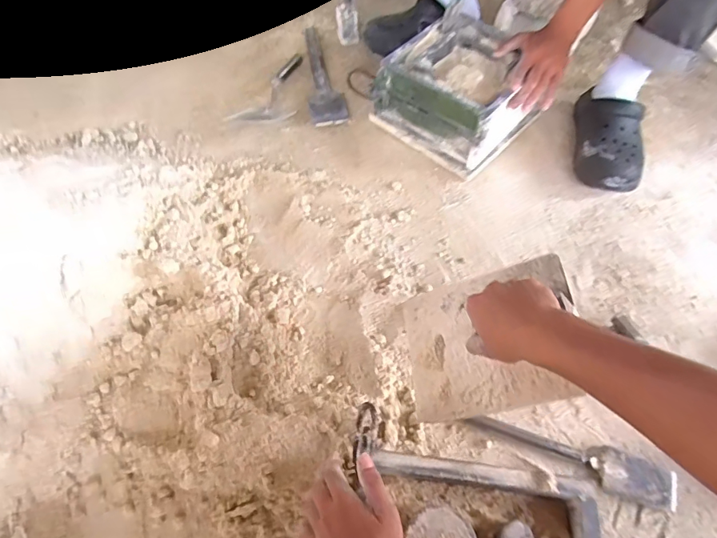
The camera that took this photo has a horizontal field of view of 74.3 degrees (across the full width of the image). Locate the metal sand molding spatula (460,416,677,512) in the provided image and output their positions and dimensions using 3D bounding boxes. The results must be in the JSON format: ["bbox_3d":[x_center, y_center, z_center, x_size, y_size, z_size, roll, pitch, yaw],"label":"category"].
[{"bbox_3d":[0.281,0.248,0.631,0.270,0.017,0.052,17,60,10],"label":"metal sand molding spatula"}]

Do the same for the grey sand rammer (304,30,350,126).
[{"bbox_3d":[-0.083,-0.434,1.032,0.078,0.035,0.327,-9,60,-6],"label":"grey sand rammer"}]

